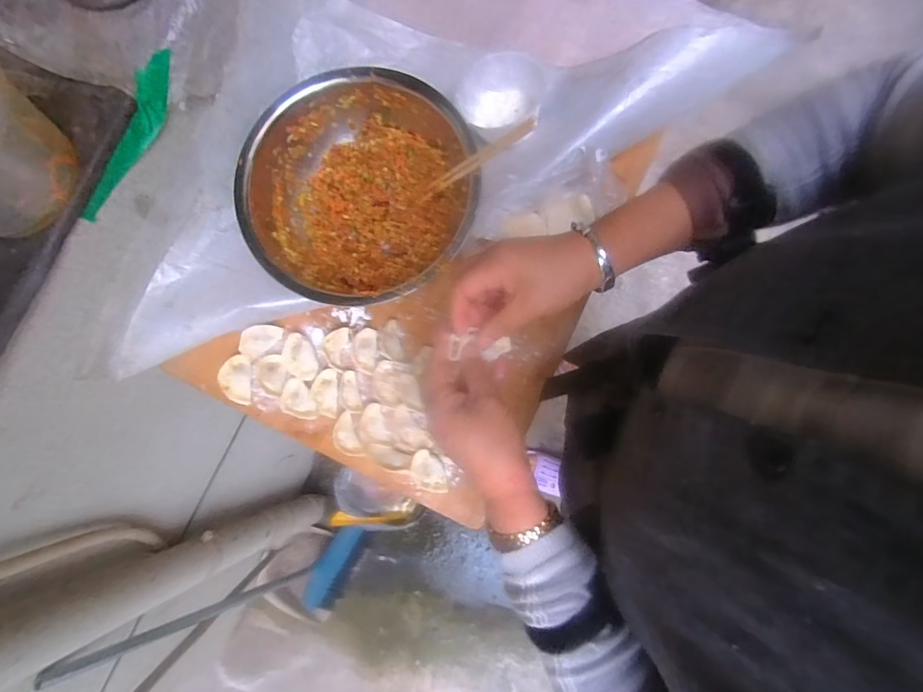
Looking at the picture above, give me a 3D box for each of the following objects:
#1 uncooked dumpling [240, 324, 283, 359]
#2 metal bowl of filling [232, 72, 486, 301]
[{"bbox_3d":[-0.257,-0.009,0.599,0.056,0.022,0.029,-27,79,1],"label":"uncooked dumpling"},{"bbox_3d":[-0.118,-0.180,0.576,0.260,0.099,0.266,-1,81,5],"label":"metal bowl of filling"}]

